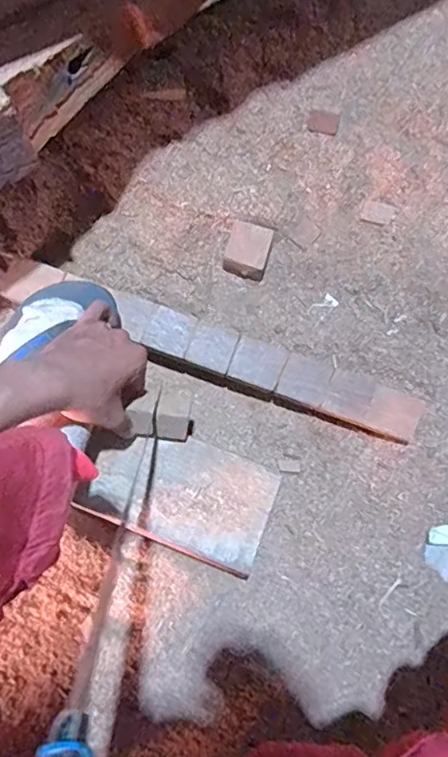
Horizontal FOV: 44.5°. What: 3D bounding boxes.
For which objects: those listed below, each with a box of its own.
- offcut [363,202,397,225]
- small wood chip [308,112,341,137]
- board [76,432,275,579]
[{"bbox_3d":[0.201,-0.215,0.709,0.038,0.004,0.031,16,78,2],"label":"offcut"},{"bbox_3d":[0.137,-0.347,0.747,0.041,0.008,0.030,10,77,1],"label":"small wood chip"},{"bbox_3d":[-0.045,0.121,0.591,0.192,0.012,0.117,22,66,3],"label":"board"}]

